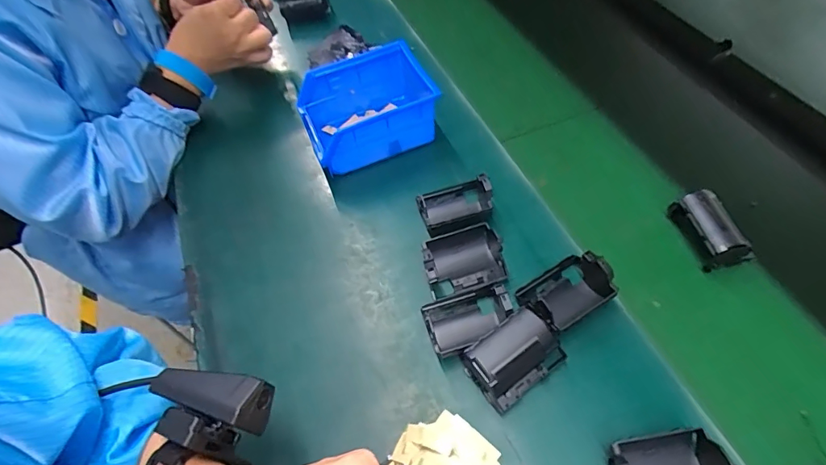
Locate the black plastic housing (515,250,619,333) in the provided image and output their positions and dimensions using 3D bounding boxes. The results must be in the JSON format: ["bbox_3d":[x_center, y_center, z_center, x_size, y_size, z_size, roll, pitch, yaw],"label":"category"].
[{"bbox_3d":[0.129,0.047,0.378,0.072,0.033,0.052,-27,57,-14],"label":"black plastic housing"}]

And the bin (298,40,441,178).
[{"bbox_3d":[-0.045,-0.134,0.506,0.143,0.085,0.103,-21,56,-11],"label":"bin"}]

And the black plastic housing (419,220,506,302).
[{"bbox_3d":[0.044,0.022,0.406,0.070,0.030,0.052,-14,55,-6],"label":"black plastic housing"}]

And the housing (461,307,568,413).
[{"bbox_3d":[0.078,0.099,0.352,0.068,0.043,0.047,-33,59,-18],"label":"housing"}]

